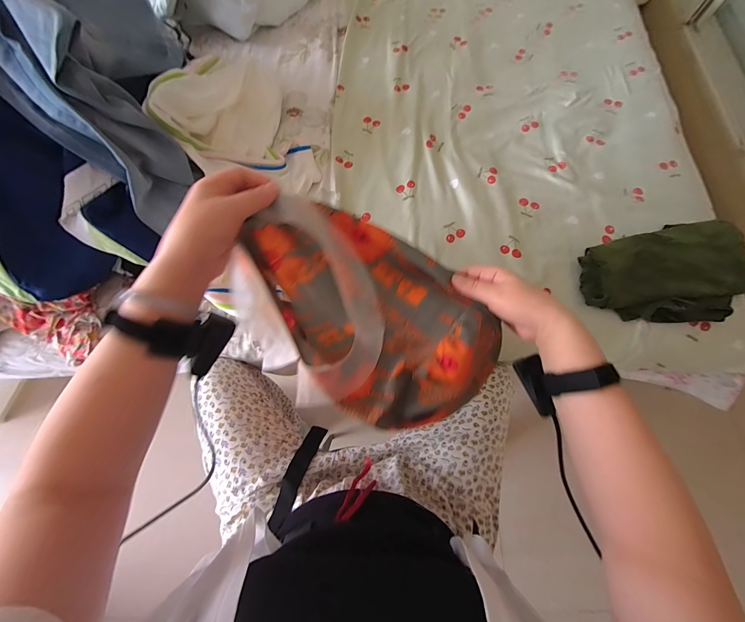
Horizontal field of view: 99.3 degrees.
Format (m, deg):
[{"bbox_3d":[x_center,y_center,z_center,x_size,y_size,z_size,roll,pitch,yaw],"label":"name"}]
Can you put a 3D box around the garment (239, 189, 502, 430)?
[{"bbox_3d":[0.000,0.010,0.371,0.287,0.152,0.184,38,76,11],"label":"garment"}]

